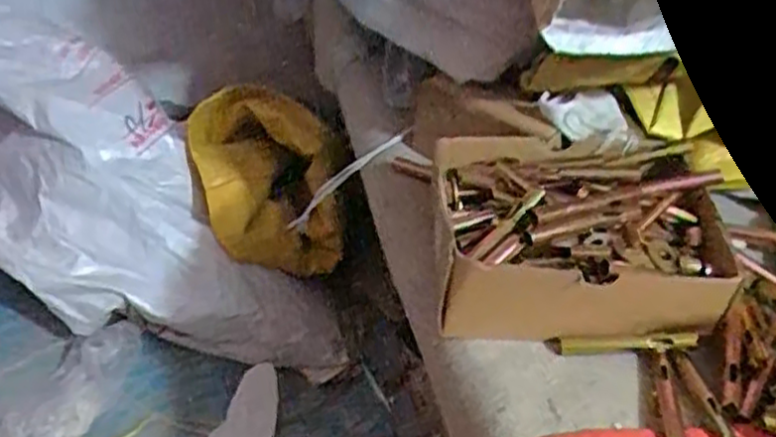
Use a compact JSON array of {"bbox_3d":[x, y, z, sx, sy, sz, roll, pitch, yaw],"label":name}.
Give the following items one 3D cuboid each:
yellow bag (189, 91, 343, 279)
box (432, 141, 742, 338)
[{"bbox_3d":[-0.173,-0.064,1.021,0.181,0.185,0.247,-7,40,-13],"label":"yellow bag"},{"bbox_3d":[0.132,0.005,0.525,0.185,0.065,0.156,2,38,0],"label":"box"}]

